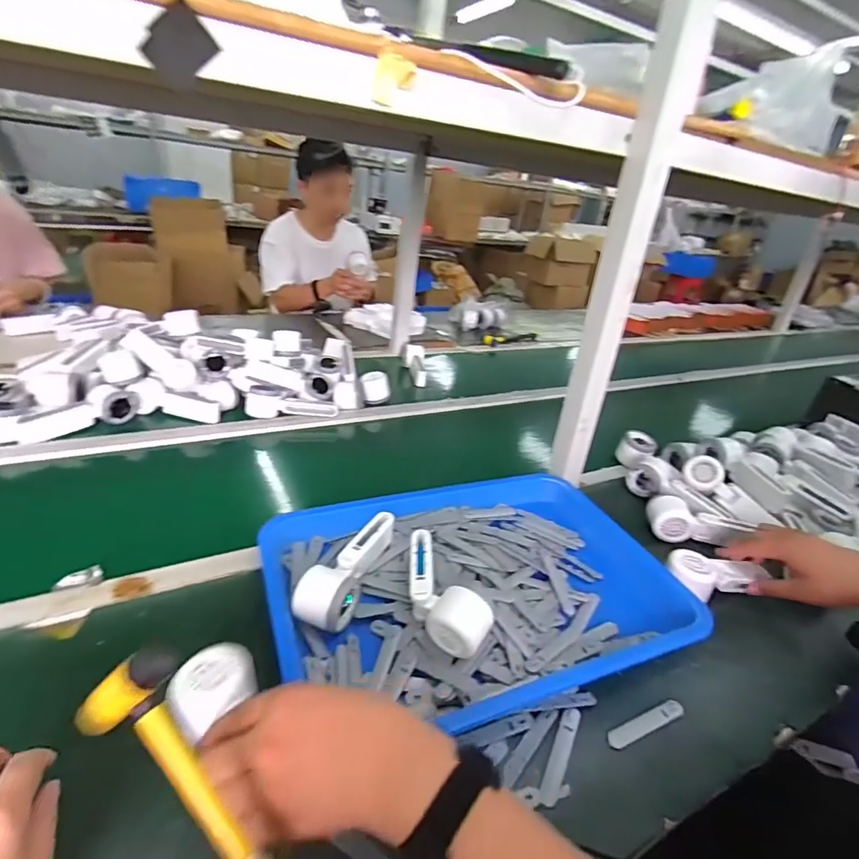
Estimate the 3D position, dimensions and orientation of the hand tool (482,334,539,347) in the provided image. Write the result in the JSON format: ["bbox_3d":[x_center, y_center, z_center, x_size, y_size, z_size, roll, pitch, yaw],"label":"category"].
[{"bbox_3d":[0.276,-0.307,1.613,0.251,0.031,0.037,-19,37,-40],"label":"hand tool"}]

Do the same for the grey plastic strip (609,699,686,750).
[{"bbox_3d":[0.210,0.284,0.471,0.095,0.004,0.016,-7,30,-25],"label":"grey plastic strip"}]

